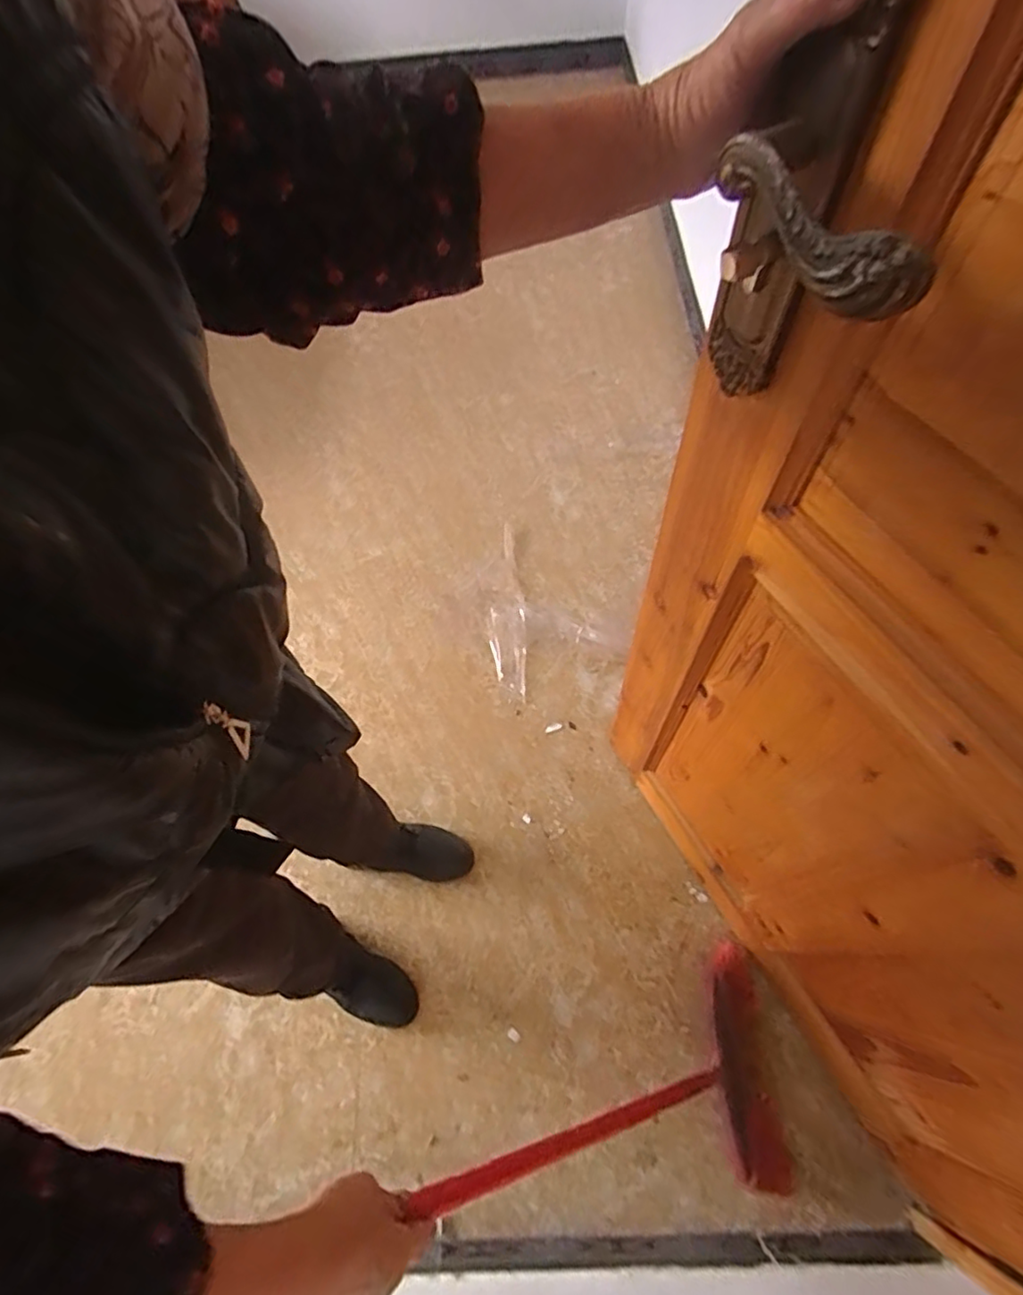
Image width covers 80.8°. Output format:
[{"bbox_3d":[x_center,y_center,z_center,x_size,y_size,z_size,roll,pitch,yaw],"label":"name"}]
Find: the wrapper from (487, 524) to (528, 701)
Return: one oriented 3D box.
[{"bbox_3d":[-0.008,-0.001,1.317,0.077,0.009,0.227,-4,63,2],"label":"wrapper"}]

